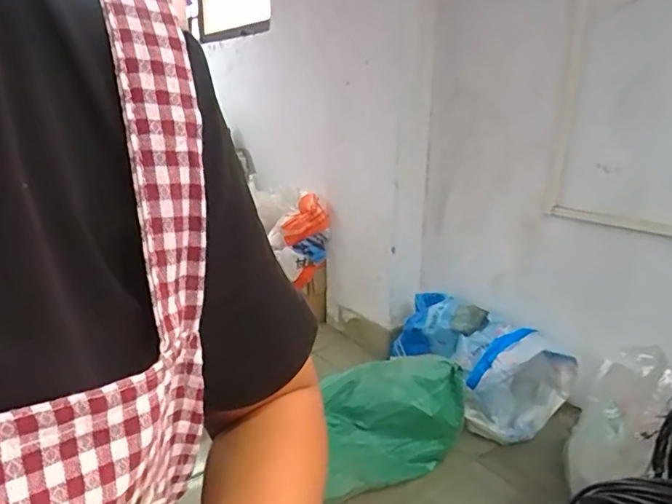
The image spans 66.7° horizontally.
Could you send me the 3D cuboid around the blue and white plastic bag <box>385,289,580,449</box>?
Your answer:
[{"bbox_3d":[0.461,0.345,1.723,0.302,0.304,0.557,-7,17,-23],"label":"blue and white plastic bag"}]

